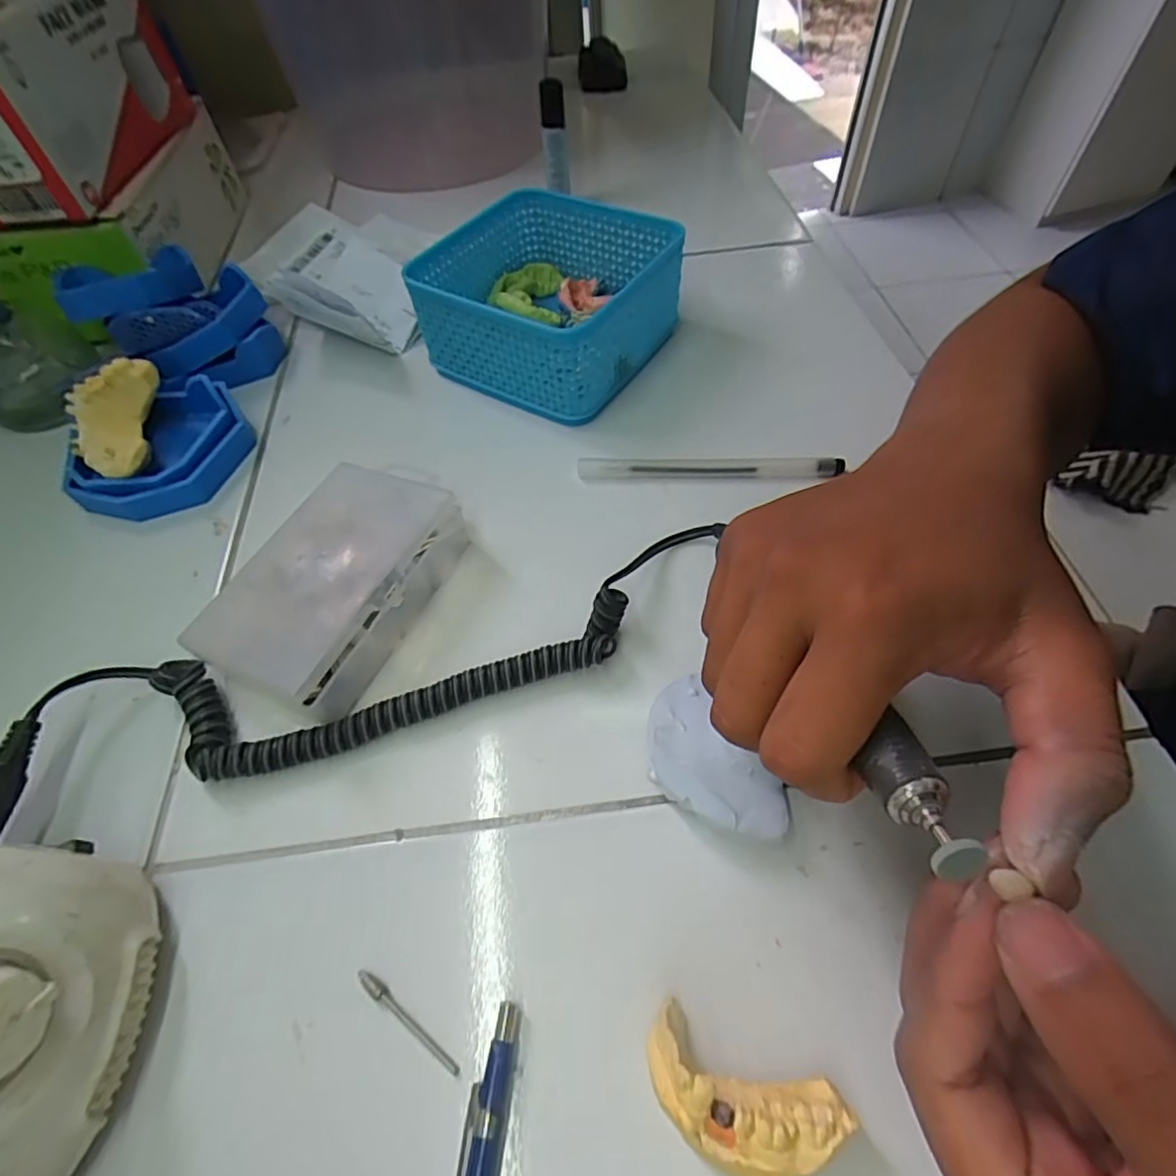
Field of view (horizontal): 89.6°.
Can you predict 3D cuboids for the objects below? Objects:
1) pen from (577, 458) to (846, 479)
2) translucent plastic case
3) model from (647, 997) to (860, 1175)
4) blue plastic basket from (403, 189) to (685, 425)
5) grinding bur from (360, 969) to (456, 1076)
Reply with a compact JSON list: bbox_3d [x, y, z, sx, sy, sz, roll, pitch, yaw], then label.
[{"bbox_3d":[0.065,-0.065,0.326,0.139,0.014,0.011,0,56,5],"label":"pen"},{"bbox_3d":[-0.114,-0.004,0.275,0.075,0.034,0.123,19,59,16],"label":"translucent plastic case"},{"bbox_3d":[0.043,0.151,0.175,0.054,0.025,0.030,22,60,18],"label":"model"},{"bbox_3d":[-0.023,-0.181,0.373,0.130,0.063,0.128,27,62,21],"label":"blue plastic basket"},{"bbox_3d":[-0.060,0.143,0.197,0.045,0.004,0.004,30,63,19],"label":"grinding bur"}]

